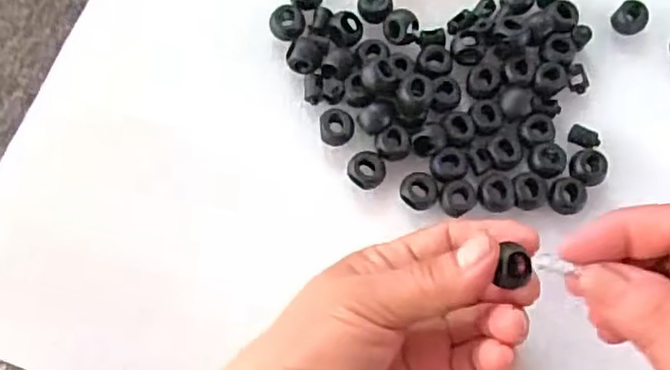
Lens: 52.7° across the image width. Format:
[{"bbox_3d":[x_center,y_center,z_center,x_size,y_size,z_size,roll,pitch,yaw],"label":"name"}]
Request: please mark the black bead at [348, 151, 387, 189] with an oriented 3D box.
[{"bbox_3d":[0.015,-0.007,0.325,0.017,0.007,0.017,0,74,-2],"label":"black bead"}]

